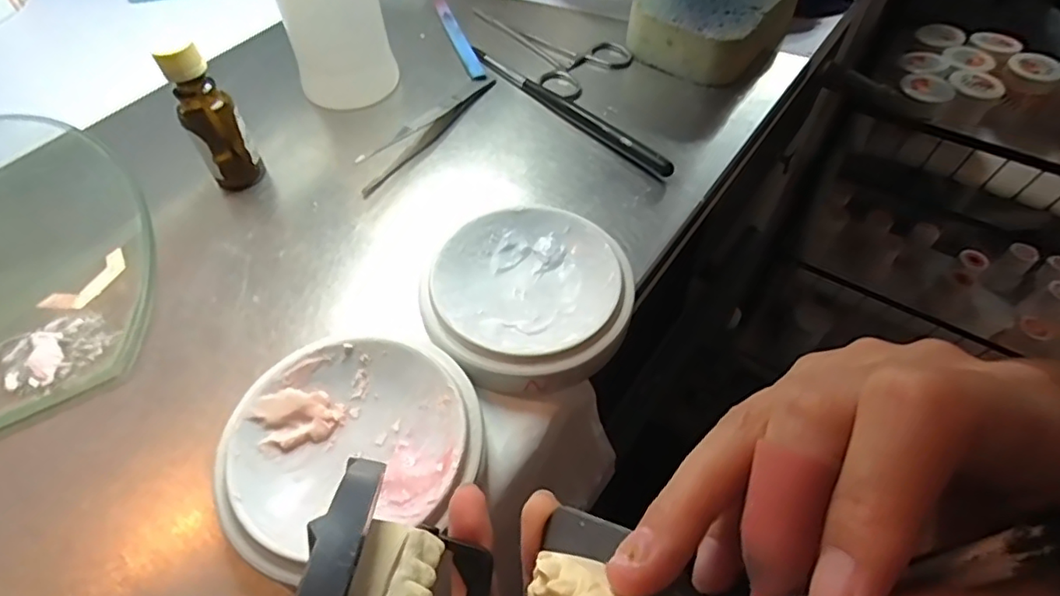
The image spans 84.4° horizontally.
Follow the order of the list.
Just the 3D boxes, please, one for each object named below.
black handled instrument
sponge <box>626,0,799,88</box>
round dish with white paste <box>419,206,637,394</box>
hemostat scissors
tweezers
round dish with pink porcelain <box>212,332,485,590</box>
[{"bbox_3d":[0.021,-0.115,0.348,0.008,0.012,0.160,-38,62,-24],"label":"black handled instrument"},{"bbox_3d":[0.125,-0.186,0.388,0.080,0.037,0.112,33,61,22],"label":"sponge"},{"bbox_3d":[0.000,0.000,0.256,0.085,0.024,0.087,0,54,0],"label":"round dish with white paste"},{"bbox_3d":[0.017,-0.177,0.398,0.067,0.006,0.118,-24,57,-16],"label":"hemostat scissors"},{"bbox_3d":[-0.057,-0.099,0.336,0.016,0.008,0.119,31,60,21],"label":"tweezers"},{"bbox_3d":[-0.063,0.055,0.214,0.084,0.026,0.090,0,54,0],"label":"round dish with pink porcelain"}]

